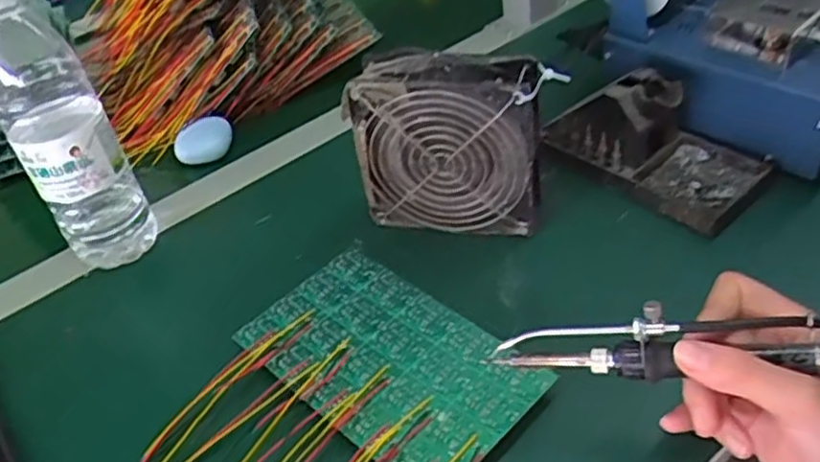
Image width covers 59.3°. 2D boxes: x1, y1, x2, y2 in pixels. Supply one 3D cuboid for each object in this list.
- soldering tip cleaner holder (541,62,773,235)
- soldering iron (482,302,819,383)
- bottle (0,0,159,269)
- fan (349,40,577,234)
[{"bbox_3d":[0.169,-0.069,0.512,0.152,0.064,0.079,27,55,34],"label":"soldering tip cleaner holder"},{"bbox_3d":[0.142,0.053,0.337,0.204,0.037,0.021,0,44,17],"label":"soldering iron"},{"bbox_3d":[-0.232,-0.066,0.480,0.062,0.201,0.055,-28,44,-20],"label":"bottle"},{"bbox_3d":[0.030,-0.058,0.487,0.129,0.115,0.046,5,46,17],"label":"fan"}]

